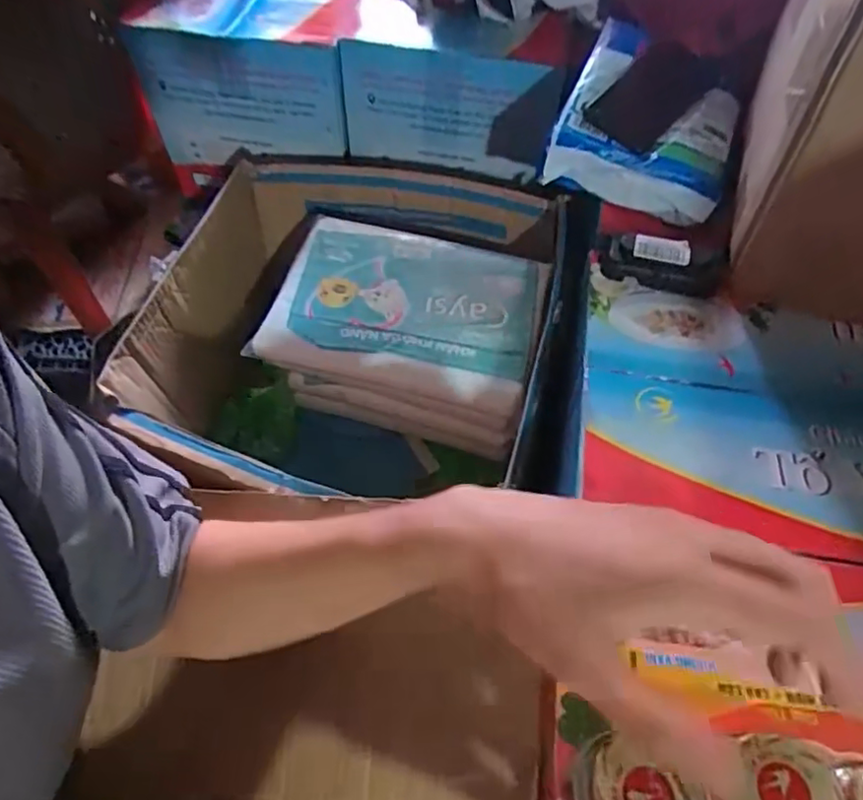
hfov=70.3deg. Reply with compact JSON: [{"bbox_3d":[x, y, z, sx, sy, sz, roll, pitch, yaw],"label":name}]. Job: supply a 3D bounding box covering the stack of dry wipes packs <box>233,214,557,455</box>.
[{"bbox_3d":[-0.024,-0.073,0.755,0.291,0.180,0.192,11,60,9],"label":"stack of dry wipes packs"}]

